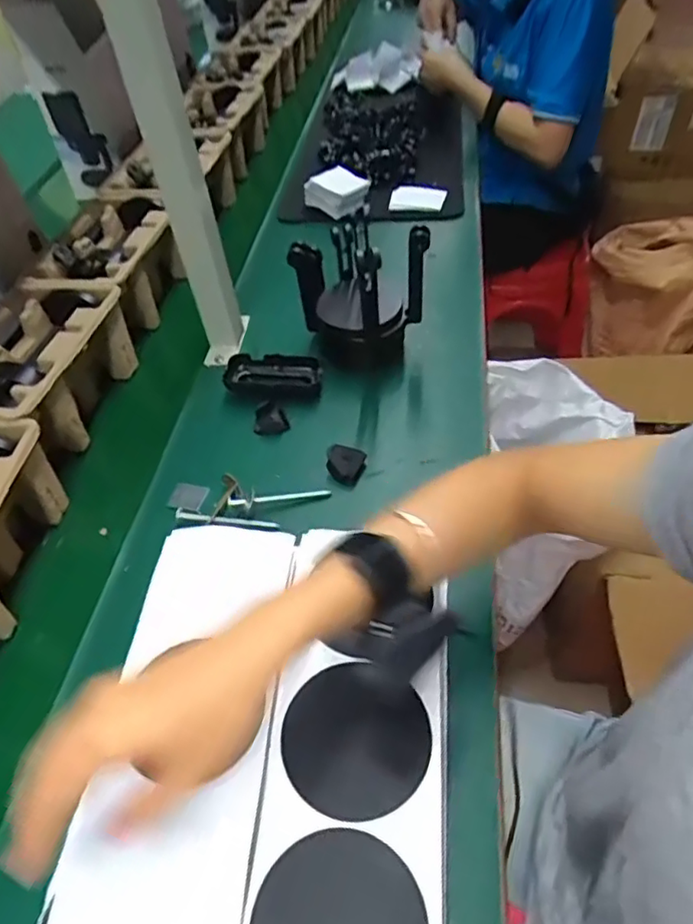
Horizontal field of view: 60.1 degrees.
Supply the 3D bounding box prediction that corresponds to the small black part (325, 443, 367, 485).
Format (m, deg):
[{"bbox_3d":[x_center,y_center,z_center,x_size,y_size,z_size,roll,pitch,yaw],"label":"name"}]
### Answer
[{"bbox_3d":[0.000,0.003,0.600,0.038,0.031,0.031,3,46,4],"label":"small black part"}]

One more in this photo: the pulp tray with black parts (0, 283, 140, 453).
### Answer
[{"bbox_3d":[-0.346,-0.095,0.658,0.144,0.098,0.220,5,46,7],"label":"pulp tray with black parts"}]

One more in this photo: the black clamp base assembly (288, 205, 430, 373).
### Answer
[{"bbox_3d":[0.008,-0.188,0.675,0.114,0.150,0.134,-35,54,-28],"label":"black clamp base assembly"}]

